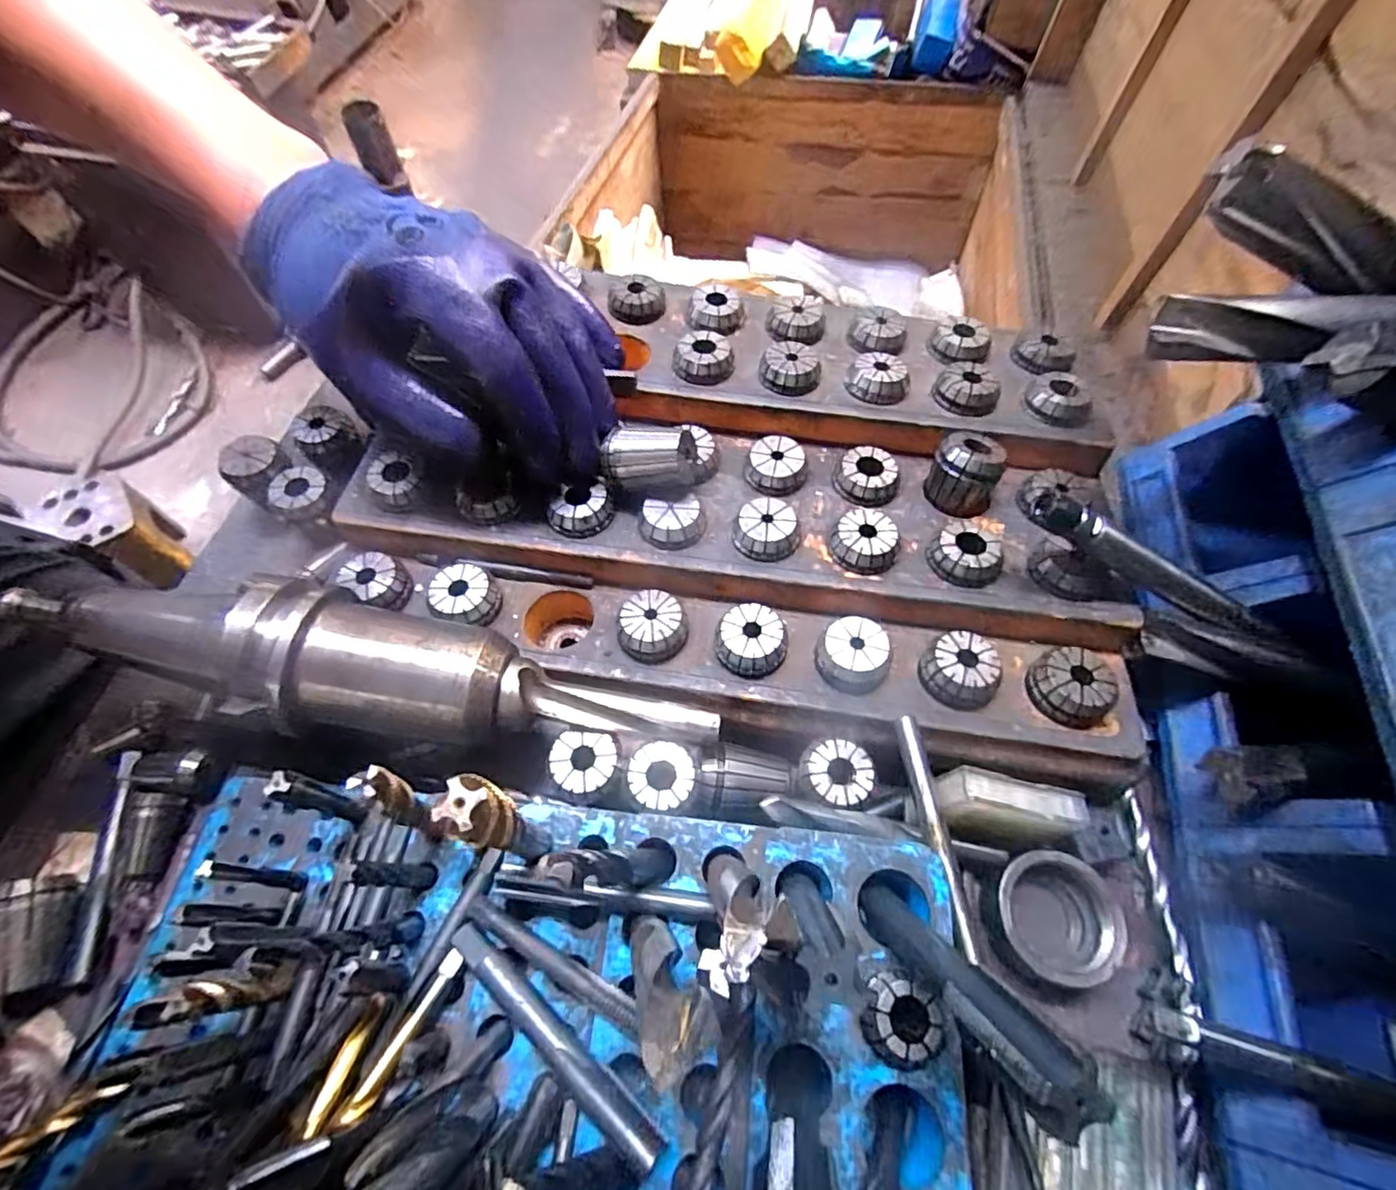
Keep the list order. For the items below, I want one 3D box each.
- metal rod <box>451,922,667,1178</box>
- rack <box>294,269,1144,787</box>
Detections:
[{"bbox_3d":[-0.047,0.141,0.196,0.092,0.015,0.011,37,68,17],"label":"metal rod"},{"bbox_3d":[0.024,-0.061,0.303,0.355,0.046,0.227,14,63,7],"label":"rack"}]

